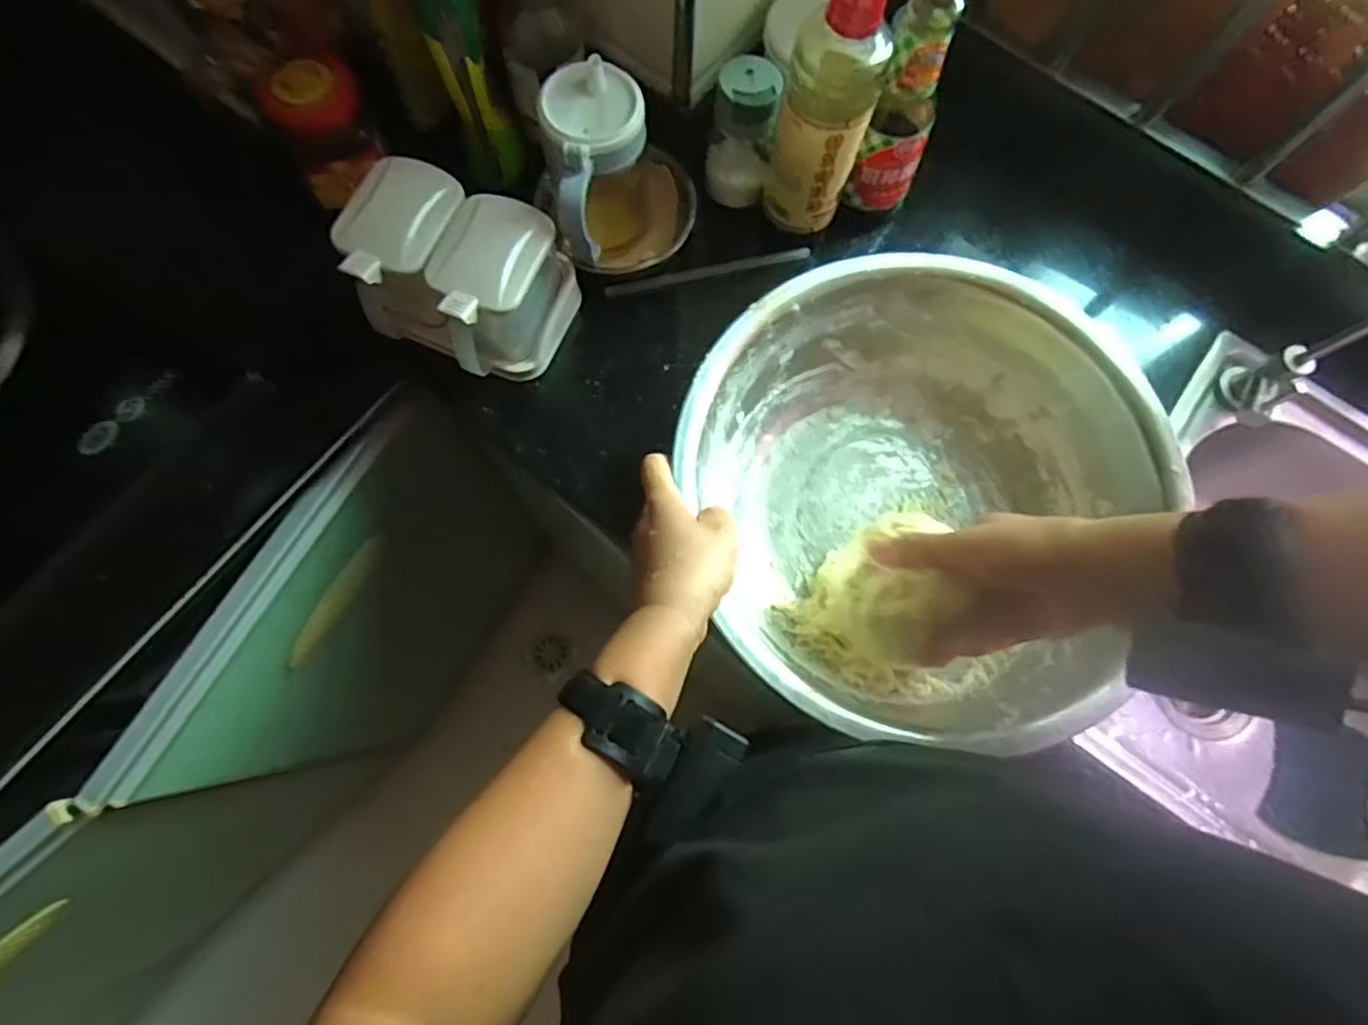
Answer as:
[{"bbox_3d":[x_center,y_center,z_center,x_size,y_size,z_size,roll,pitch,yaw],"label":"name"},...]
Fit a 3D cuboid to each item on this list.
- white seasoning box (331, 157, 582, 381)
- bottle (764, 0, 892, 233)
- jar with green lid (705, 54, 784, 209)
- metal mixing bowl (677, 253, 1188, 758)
[{"bbox_3d":[-0.175,-0.182,0.521,0.146,0.094,0.111,22,75,4],"label":"white seasoning box"},{"bbox_3d":[0.105,-0.303,0.472,0.064,0.220,0.066,17,75,3],"label":"bottle"},{"bbox_3d":[0.049,-0.316,0.555,0.051,0.096,0.058,9,74,1],"label":"jar with green lid"},{"bbox_3d":[0.170,-0.009,0.487,0.318,0.108,0.326,0,75,-2],"label":"metal mixing bowl"}]

